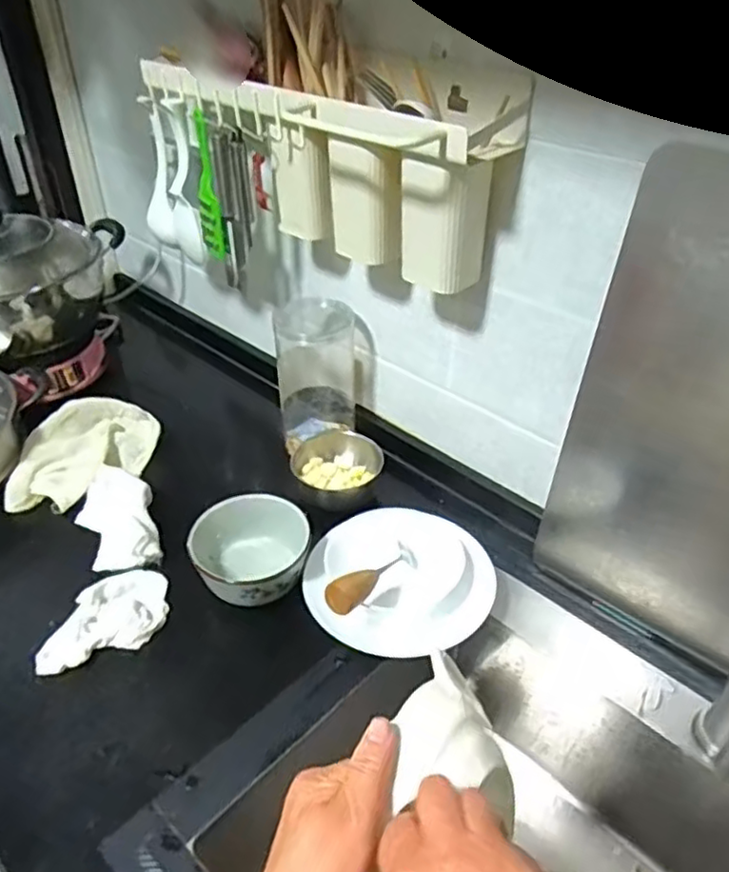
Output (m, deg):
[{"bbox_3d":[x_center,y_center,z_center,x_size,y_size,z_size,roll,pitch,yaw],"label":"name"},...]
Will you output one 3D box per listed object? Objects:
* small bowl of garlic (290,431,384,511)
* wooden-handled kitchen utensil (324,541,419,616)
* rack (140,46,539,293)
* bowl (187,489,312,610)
[{"bbox_3d":[-0.037,0.039,0.810,0.099,0.059,0.088,22,42,25],"label":"small bowl of garlic"},{"bbox_3d":[0.009,0.140,0.663,0.031,0.026,0.131,23,21,27],"label":"wooden-handled kitchen utensil"},{"bbox_3d":[-0.047,-0.301,0.708,0.121,0.179,0.431,-30,47,-34],"label":"rack"},{"bbox_3d":[-0.123,0.131,0.709,0.116,0.082,0.116,0,37,0],"label":"bowl"}]

